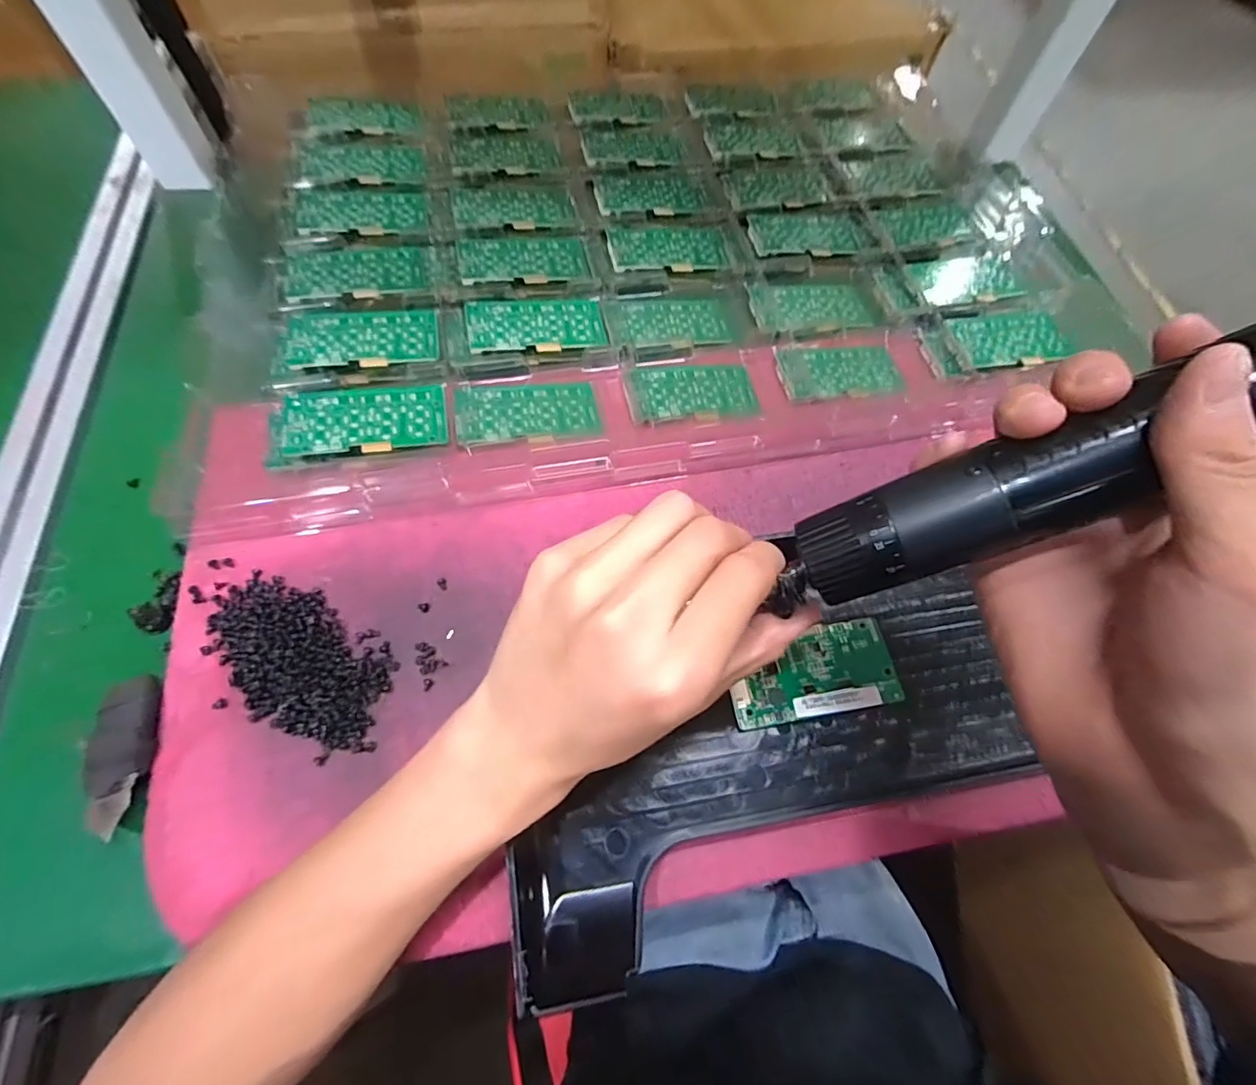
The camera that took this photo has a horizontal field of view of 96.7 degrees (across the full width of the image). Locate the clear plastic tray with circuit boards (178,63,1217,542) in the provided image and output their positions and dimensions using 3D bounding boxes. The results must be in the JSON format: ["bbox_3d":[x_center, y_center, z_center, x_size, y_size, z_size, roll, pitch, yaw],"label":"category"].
[{"bbox_3d":[0.043,-0.261,0.457,0.690,0.026,0.451,-9,66,-6],"label":"clear plastic tray with circuit boards"}]

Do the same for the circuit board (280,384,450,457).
[{"bbox_3d":[-0.164,-0.078,0.351,0.095,0.012,0.048,-10,66,-7],"label":"circuit board"}]

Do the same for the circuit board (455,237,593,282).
[{"bbox_3d":[-0.081,-0.221,0.434,0.097,0.004,0.049,-6,64,-12],"label":"circuit board"}]

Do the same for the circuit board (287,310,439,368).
[{"bbox_3d":[-0.182,-0.142,0.383,0.095,0.007,0.049,-8,66,-6],"label":"circuit board"}]

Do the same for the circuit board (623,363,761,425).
[{"bbox_3d":[0.046,-0.108,0.395,0.093,0.010,0.048,-11,66,-7],"label":"circuit board"}]

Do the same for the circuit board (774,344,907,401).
[{"bbox_3d":[0.160,-0.129,0.411,0.095,0.007,0.055,-5,65,-4],"label":"circuit board"}]

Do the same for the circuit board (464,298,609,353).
[{"bbox_3d":[-0.066,-0.159,0.405,0.098,0.004,0.050,-4,63,-12],"label":"circuit board"}]

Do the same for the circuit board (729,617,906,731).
[{"bbox_3d":[0.102,0.072,0.310,0.094,0.009,0.047,-9,66,-6],"label":"circuit board"}]

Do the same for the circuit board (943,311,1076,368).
[{"bbox_3d":[0.294,-0.157,0.428,0.094,0.011,0.055,-16,67,-9],"label":"circuit board"}]

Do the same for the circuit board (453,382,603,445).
[{"bbox_3d":[-0.067,-0.088,0.377,0.093,0.004,0.050,-6,62,-14],"label":"circuit board"}]

